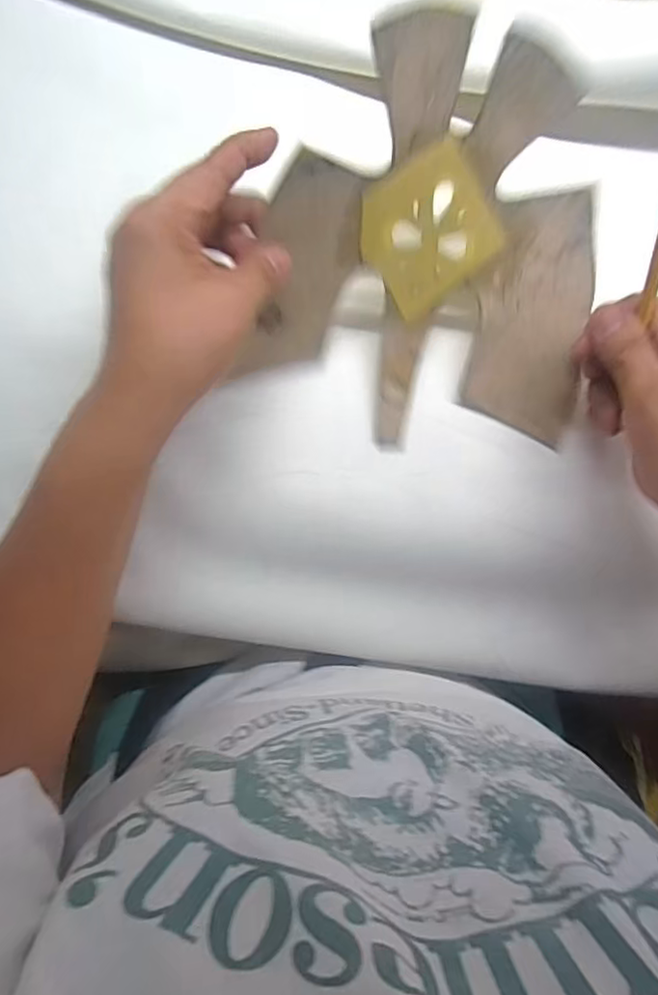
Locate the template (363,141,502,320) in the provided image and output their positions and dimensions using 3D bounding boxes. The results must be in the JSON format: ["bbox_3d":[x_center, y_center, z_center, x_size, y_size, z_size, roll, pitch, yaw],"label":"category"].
[{"bbox_3d":[0.054,-0.145,0.329,0.070,0.004,0.074,-37,128,12],"label":"template"}]

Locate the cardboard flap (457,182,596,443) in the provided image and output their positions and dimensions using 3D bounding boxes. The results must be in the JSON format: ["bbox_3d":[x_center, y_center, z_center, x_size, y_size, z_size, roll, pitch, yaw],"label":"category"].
[{"bbox_3d":[0.120,-0.104,0.360,0.066,0.007,0.137,4,111,1],"label":"cardboard flap"}]

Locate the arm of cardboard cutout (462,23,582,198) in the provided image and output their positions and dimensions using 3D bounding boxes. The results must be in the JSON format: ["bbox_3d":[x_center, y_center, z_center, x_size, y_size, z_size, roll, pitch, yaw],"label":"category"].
[{"bbox_3d":[0.091,-0.194,0.305,0.047,0.007,0.063,30,116,-25],"label":"arm of cardboard cutout"}]

